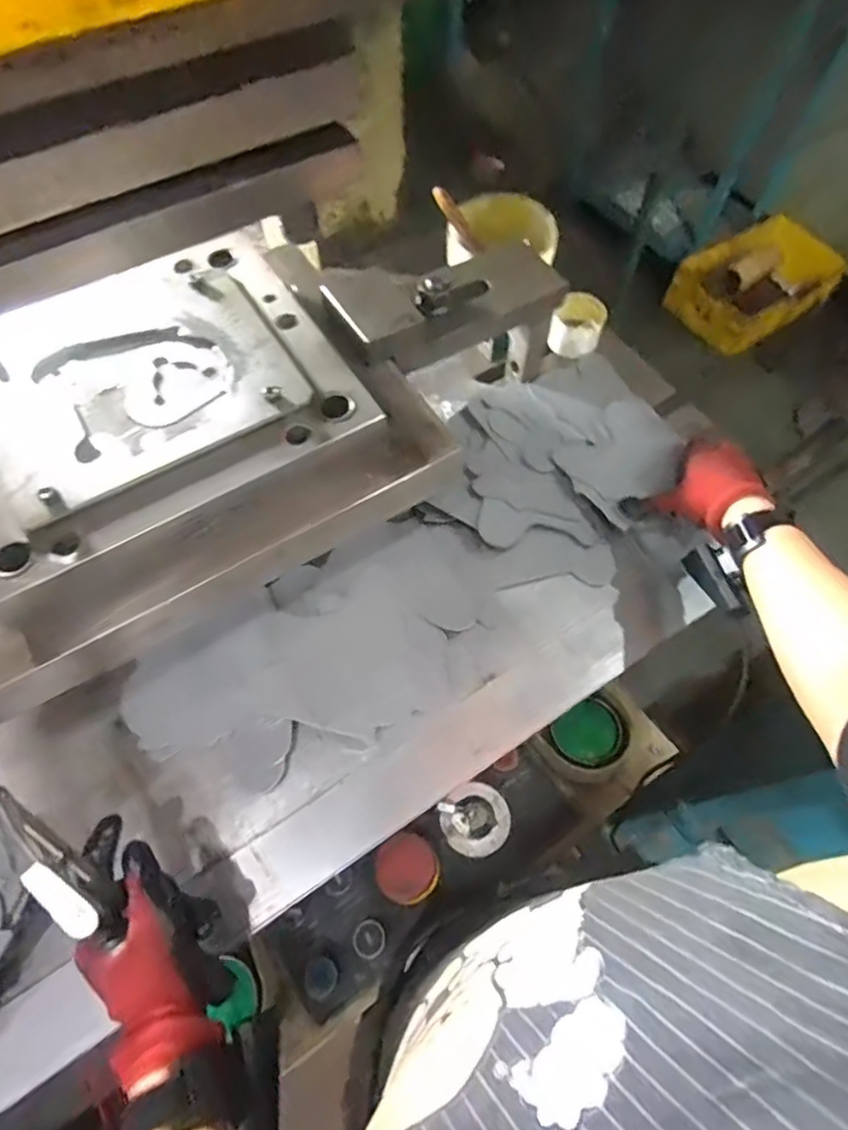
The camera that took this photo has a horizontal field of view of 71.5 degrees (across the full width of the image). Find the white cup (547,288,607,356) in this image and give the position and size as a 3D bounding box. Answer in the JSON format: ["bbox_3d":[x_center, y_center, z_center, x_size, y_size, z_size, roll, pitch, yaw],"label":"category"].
[{"bbox_3d":[0.199,-0.313,0.764,0.065,0.047,0.069,0,63,0],"label":"white cup"}]

